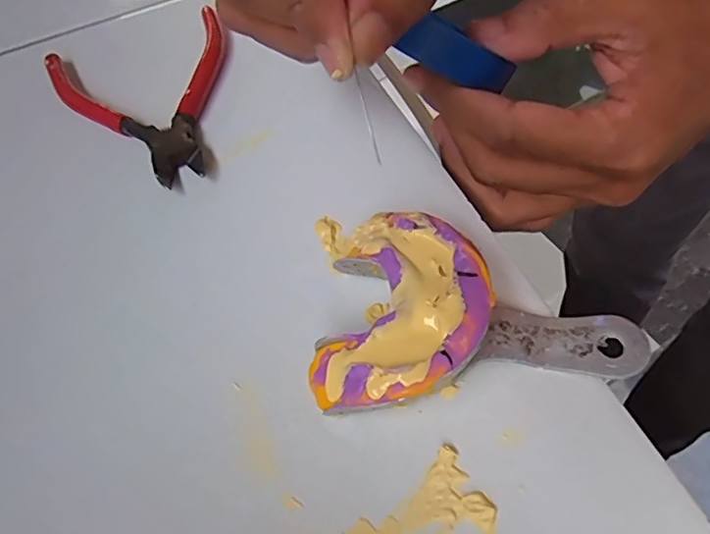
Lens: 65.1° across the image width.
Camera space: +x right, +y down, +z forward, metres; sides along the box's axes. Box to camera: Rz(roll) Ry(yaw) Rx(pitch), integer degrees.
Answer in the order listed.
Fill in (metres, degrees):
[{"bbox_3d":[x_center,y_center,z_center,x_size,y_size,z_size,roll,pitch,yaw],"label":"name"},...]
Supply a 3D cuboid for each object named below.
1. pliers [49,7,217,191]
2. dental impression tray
[{"bbox_3d":[-0.098,-0.077,0.264,0.085,0.013,0.112,-18,55,-8],"label":"pliers"},{"bbox_3d":[0.036,0.010,0.177,0.096,0.024,0.074,-1,55,4],"label":"dental impression tray"}]

